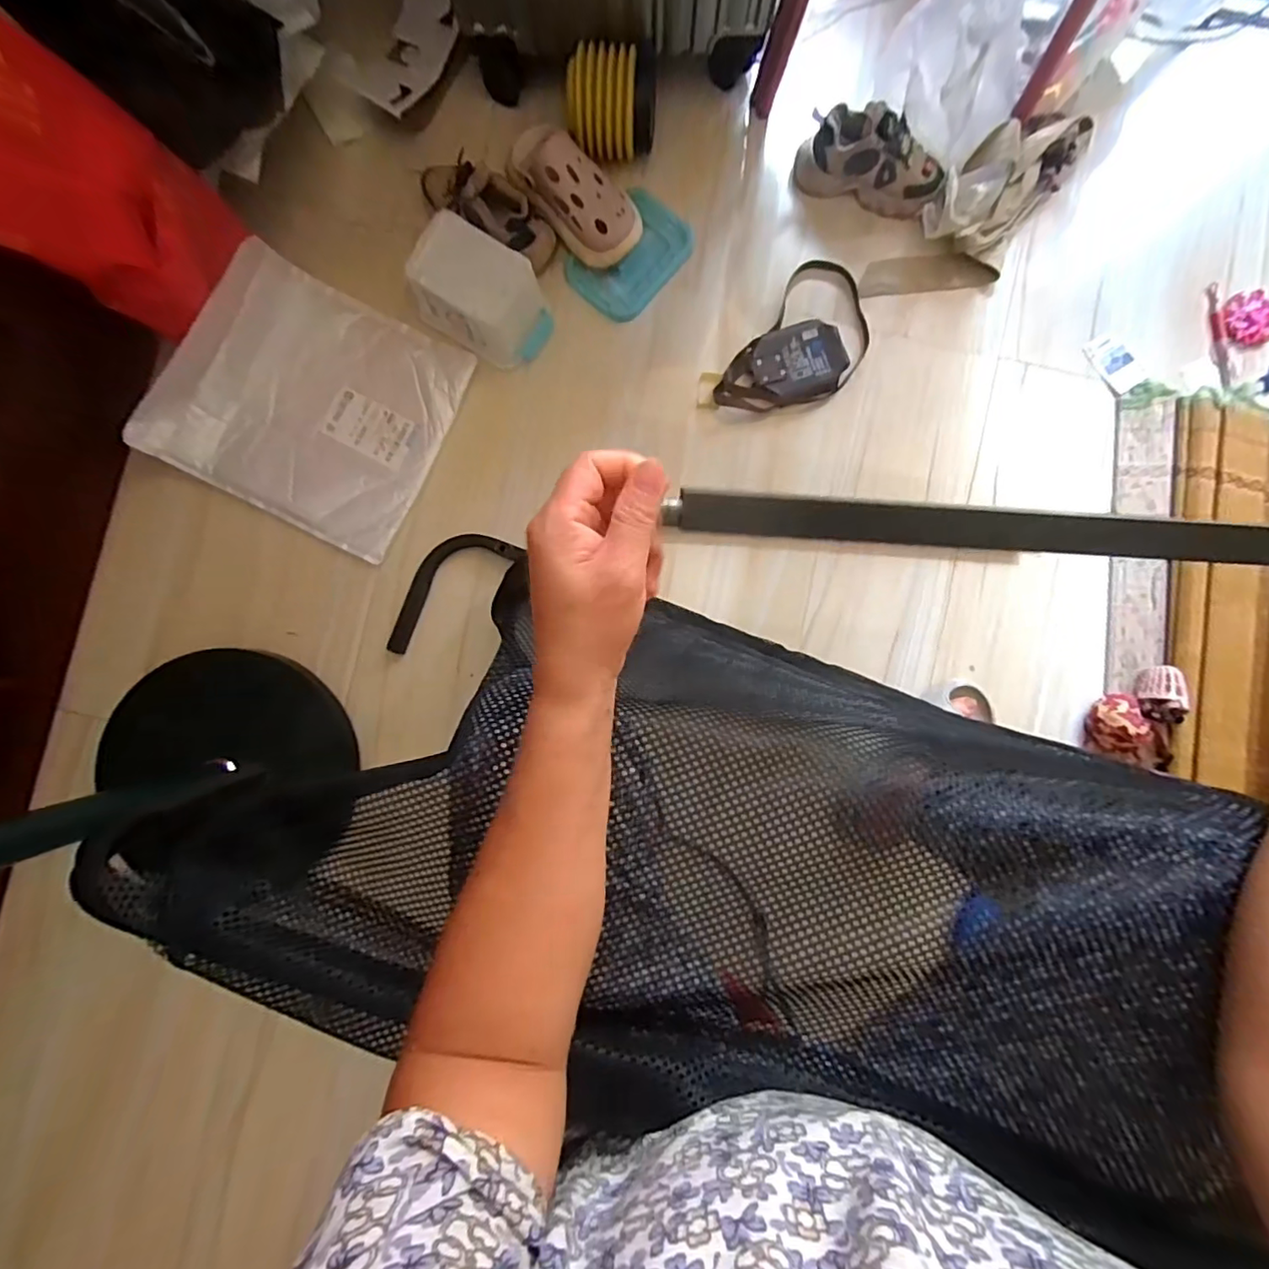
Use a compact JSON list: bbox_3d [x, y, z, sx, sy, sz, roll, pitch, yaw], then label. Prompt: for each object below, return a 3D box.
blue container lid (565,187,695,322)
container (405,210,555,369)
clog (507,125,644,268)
[{"bbox_3d":[-0.004,-0.552,0.805,0.124,0.015,0.183,42,87,3],"label":"blue container lid"},{"bbox_3d":[-0.210,-0.460,0.751,0.172,0.101,0.117,34,86,3],"label":"container"},{"bbox_3d":[-0.078,-0.610,0.766,0.100,0.085,0.206,-39,89,-1],"label":"clog"}]

